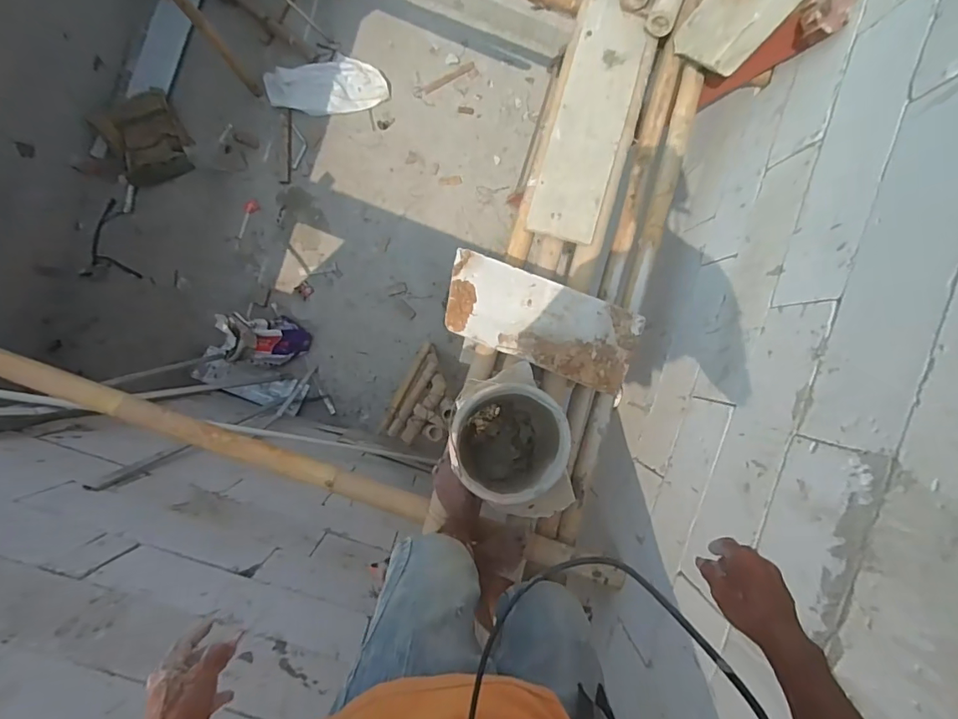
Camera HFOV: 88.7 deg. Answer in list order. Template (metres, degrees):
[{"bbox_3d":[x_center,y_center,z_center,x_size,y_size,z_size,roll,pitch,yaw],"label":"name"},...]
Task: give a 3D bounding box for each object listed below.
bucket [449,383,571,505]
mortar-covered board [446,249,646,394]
[{"bbox_3d":[0.060,0.169,1.069,0.235,0.178,0.231,0,92,-3],"label":"bucket"},{"bbox_3d":[0.142,-0.093,1.172,0.460,0.019,0.199,22,88,5],"label":"mortar-covered board"}]

